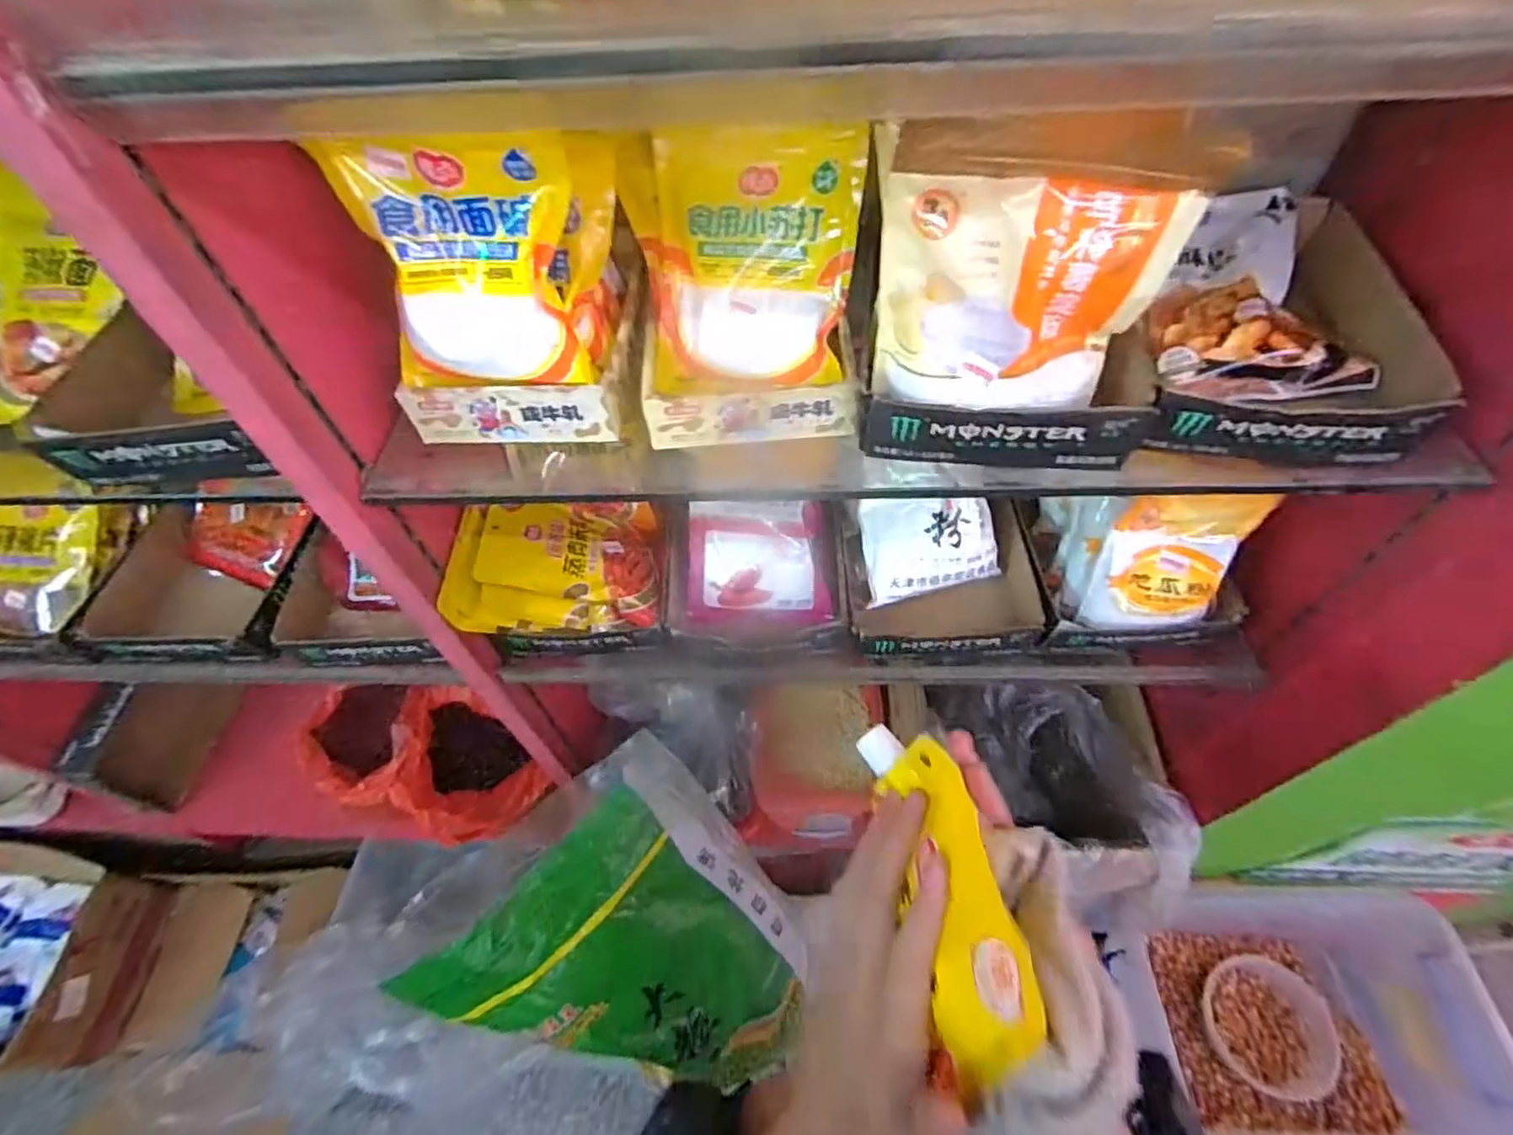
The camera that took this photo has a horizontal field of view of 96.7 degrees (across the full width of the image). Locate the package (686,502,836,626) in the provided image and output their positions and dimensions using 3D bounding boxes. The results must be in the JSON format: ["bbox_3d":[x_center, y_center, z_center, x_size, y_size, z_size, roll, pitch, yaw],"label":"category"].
[{"bbox_3d":[0.003,-0.007,0.703,0.148,0.055,0.127,1,97,10],"label":"package"}]

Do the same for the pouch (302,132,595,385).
[{"bbox_3d":[-0.170,-0.173,0.416,0.130,0.159,0.036,1,55,4],"label":"pouch"}]

